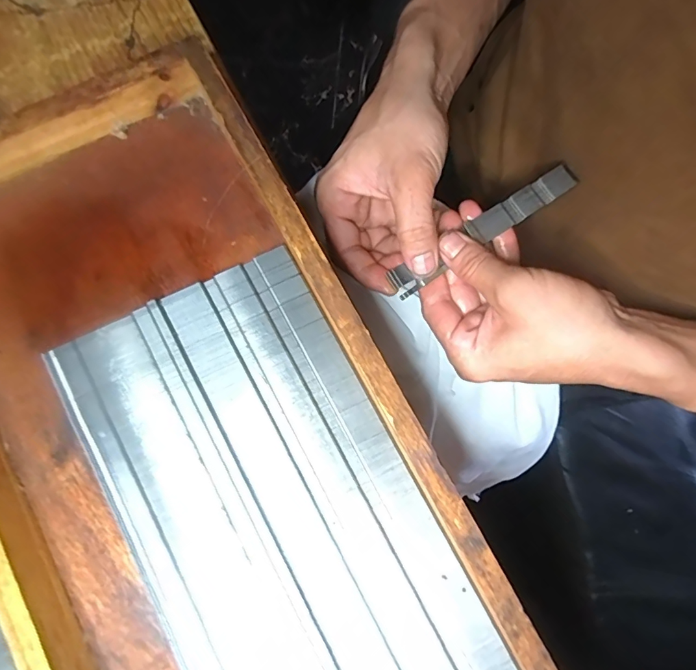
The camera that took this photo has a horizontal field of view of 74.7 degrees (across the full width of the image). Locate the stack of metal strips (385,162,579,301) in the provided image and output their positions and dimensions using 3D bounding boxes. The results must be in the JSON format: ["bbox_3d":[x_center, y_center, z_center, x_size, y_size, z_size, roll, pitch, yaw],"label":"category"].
[{"bbox_3d":[0.091,-0.070,0.302,0.139,0.006,0.019,-34,82,-1],"label":"stack of metal strips"}]

